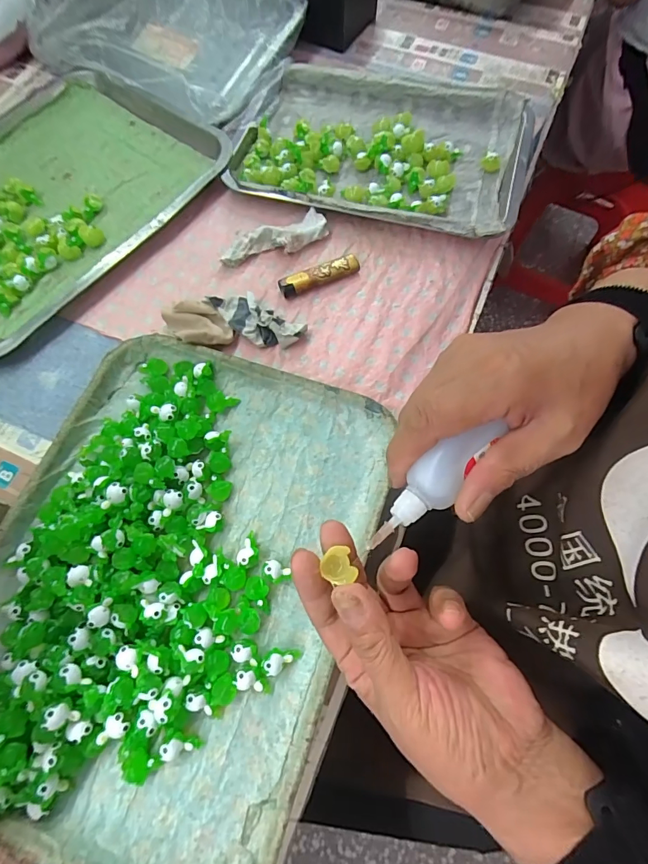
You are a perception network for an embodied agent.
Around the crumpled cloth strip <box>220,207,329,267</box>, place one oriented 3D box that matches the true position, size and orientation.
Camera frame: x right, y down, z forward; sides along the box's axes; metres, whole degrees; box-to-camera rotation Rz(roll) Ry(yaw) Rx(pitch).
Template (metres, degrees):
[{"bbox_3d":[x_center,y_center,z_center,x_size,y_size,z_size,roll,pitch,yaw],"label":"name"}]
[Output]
[{"bbox_3d":[-0.050,-0.196,0.413,0.107,0.022,0.036,-14,70,-5],"label":"crumpled cloth strip"}]

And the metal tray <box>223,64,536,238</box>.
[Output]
[{"bbox_3d":[0.062,-0.310,0.450,0.295,0.034,0.207,15,71,5],"label":"metal tray"}]

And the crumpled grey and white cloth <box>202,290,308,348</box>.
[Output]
[{"bbox_3d":[-0.064,-0.103,0.380,0.089,0.023,0.037,28,72,10],"label":"crumpled grey and white cloth"}]

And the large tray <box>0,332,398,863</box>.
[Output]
[{"bbox_3d":[-0.109,0.095,0.300,0.264,0.032,0.341,18,71,6],"label":"large tray"}]

